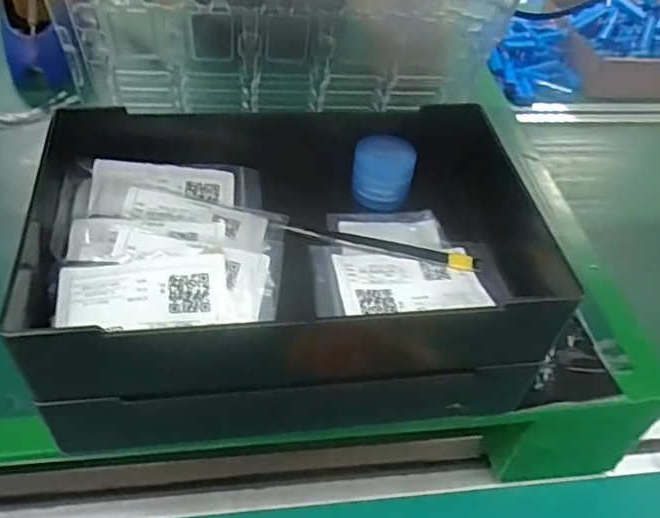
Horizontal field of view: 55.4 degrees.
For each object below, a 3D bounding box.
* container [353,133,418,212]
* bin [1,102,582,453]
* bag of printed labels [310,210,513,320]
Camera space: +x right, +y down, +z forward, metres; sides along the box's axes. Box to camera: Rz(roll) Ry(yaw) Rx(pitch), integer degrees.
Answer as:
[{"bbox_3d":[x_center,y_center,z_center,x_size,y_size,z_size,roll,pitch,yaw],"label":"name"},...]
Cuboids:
[{"bbox_3d":[0.033,-0.053,0.387,0.036,0.034,0.030,7,45,0],"label":"container"},{"bbox_3d":[-0.029,-0.013,0.381,0.264,0.097,0.232,-3,46,-10],"label":"bin"},{"bbox_3d":[0.041,0.001,0.361,0.104,0.007,0.080,-2,46,-9],"label":"bag of printed labels"}]

